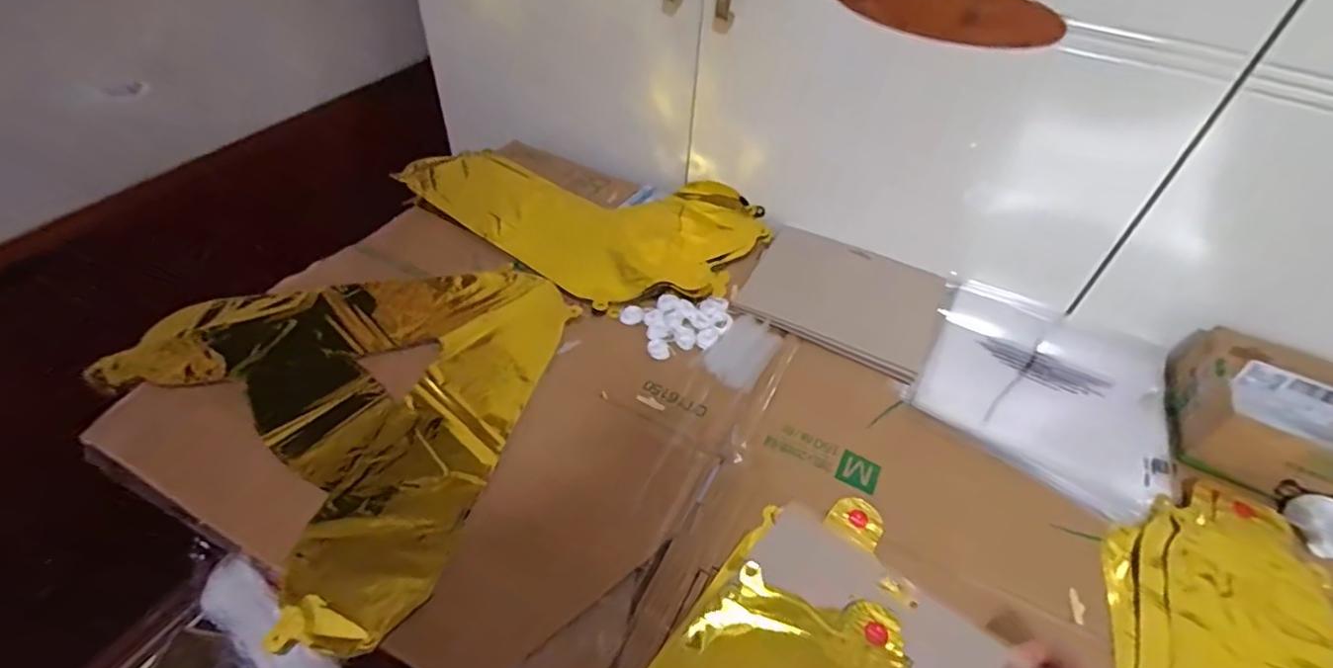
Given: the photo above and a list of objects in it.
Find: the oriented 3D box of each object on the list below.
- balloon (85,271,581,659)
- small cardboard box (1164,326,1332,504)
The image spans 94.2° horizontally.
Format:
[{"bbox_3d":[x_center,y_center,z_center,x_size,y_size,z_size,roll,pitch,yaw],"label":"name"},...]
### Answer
[{"bbox_3d":[-0.251,0.040,0.562,0.371,0.029,0.328,34,54,25],"label":"balloon"},{"bbox_3d":[0.559,0.082,0.538,0.190,0.058,0.142,27,50,19],"label":"small cardboard box"}]

